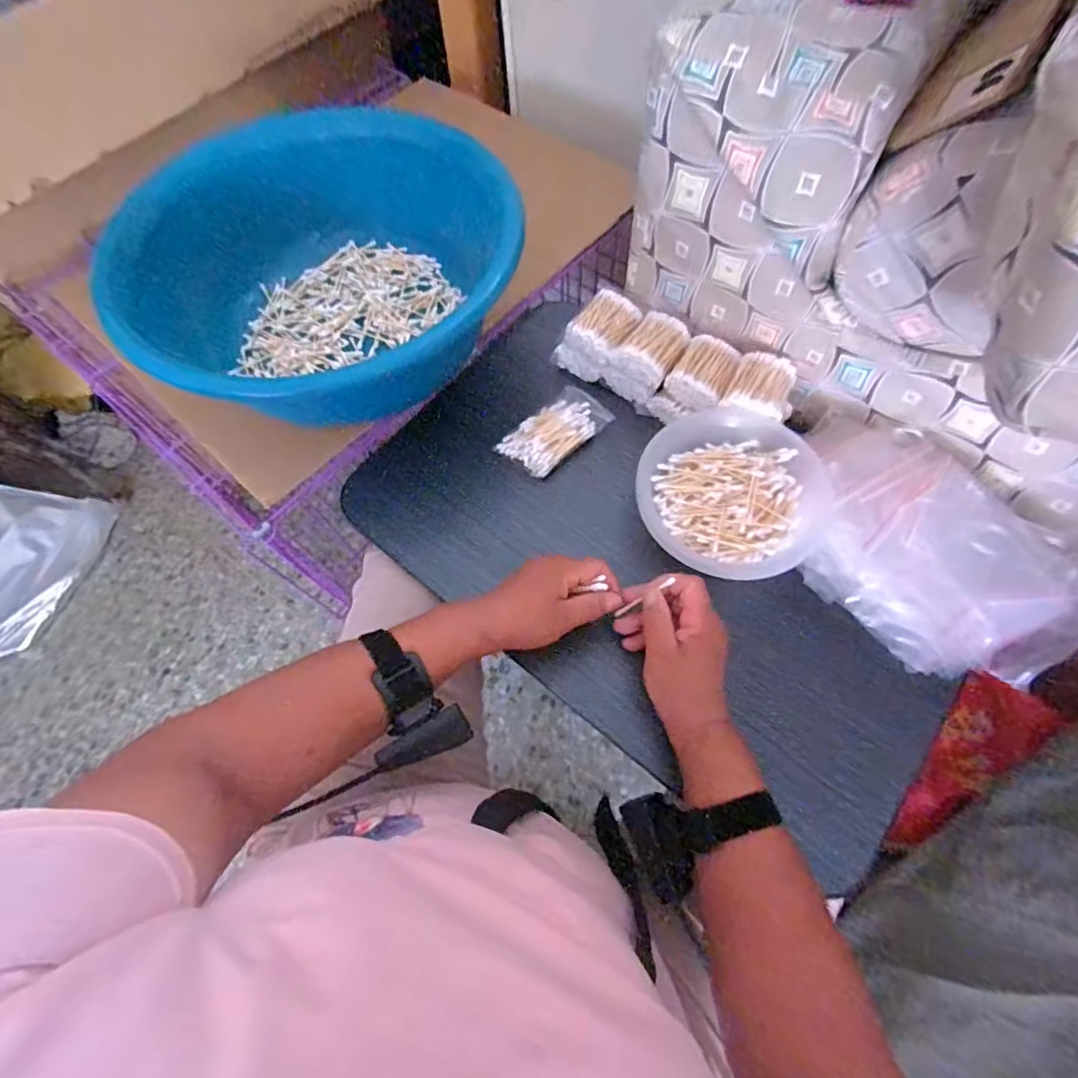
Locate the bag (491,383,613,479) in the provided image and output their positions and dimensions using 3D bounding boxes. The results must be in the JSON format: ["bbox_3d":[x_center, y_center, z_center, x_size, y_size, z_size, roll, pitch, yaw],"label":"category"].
[{"bbox_3d":[0.018,-0.118,0.584,0.114,0.018,0.065,-40,69,-14],"label":"bag"}]

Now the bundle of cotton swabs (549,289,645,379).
[{"bbox_3d":[0.069,-0.228,0.607,0.071,0.063,0.080,39,73,18],"label":"bundle of cotton swabs"}]

